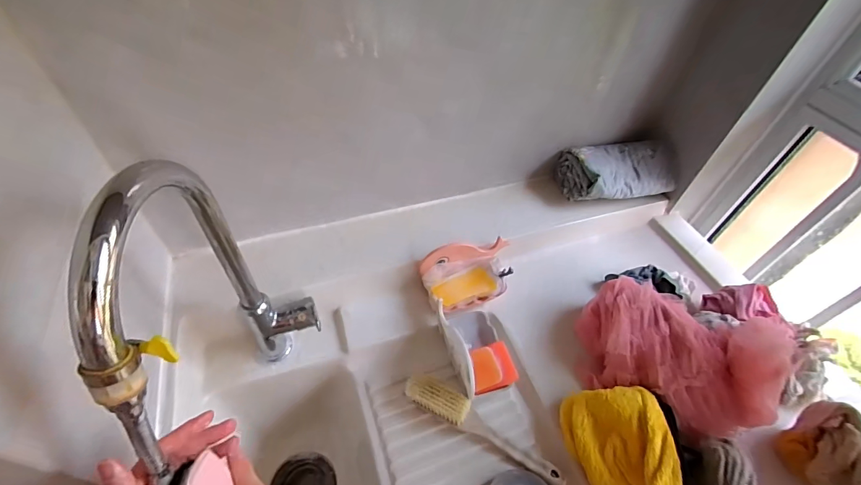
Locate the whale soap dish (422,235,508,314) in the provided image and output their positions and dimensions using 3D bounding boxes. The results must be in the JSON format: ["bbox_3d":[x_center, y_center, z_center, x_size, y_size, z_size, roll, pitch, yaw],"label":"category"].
[{"bbox_3d":[0.062,0.054,0.642,0.152,0.060,0.093,-10,51,-13],"label":"whale soap dish"}]

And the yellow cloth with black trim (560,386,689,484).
[{"bbox_3d":[0.247,0.257,0.479,0.120,0.086,0.162,-5,50,-10],"label":"yellow cloth with black trim"}]

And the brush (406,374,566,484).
[{"bbox_3d":[0.068,0.241,0.525,0.229,0.027,0.039,26,52,16],"label":"brush"}]

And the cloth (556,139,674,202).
[{"bbox_3d":[0.362,-0.131,0.778,0.215,0.098,0.119,-13,52,-16],"label":"cloth"}]

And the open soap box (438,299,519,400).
[{"bbox_3d":[0.069,0.147,0.579,0.084,0.075,0.139,-9,51,-13],"label":"open soap box"}]

